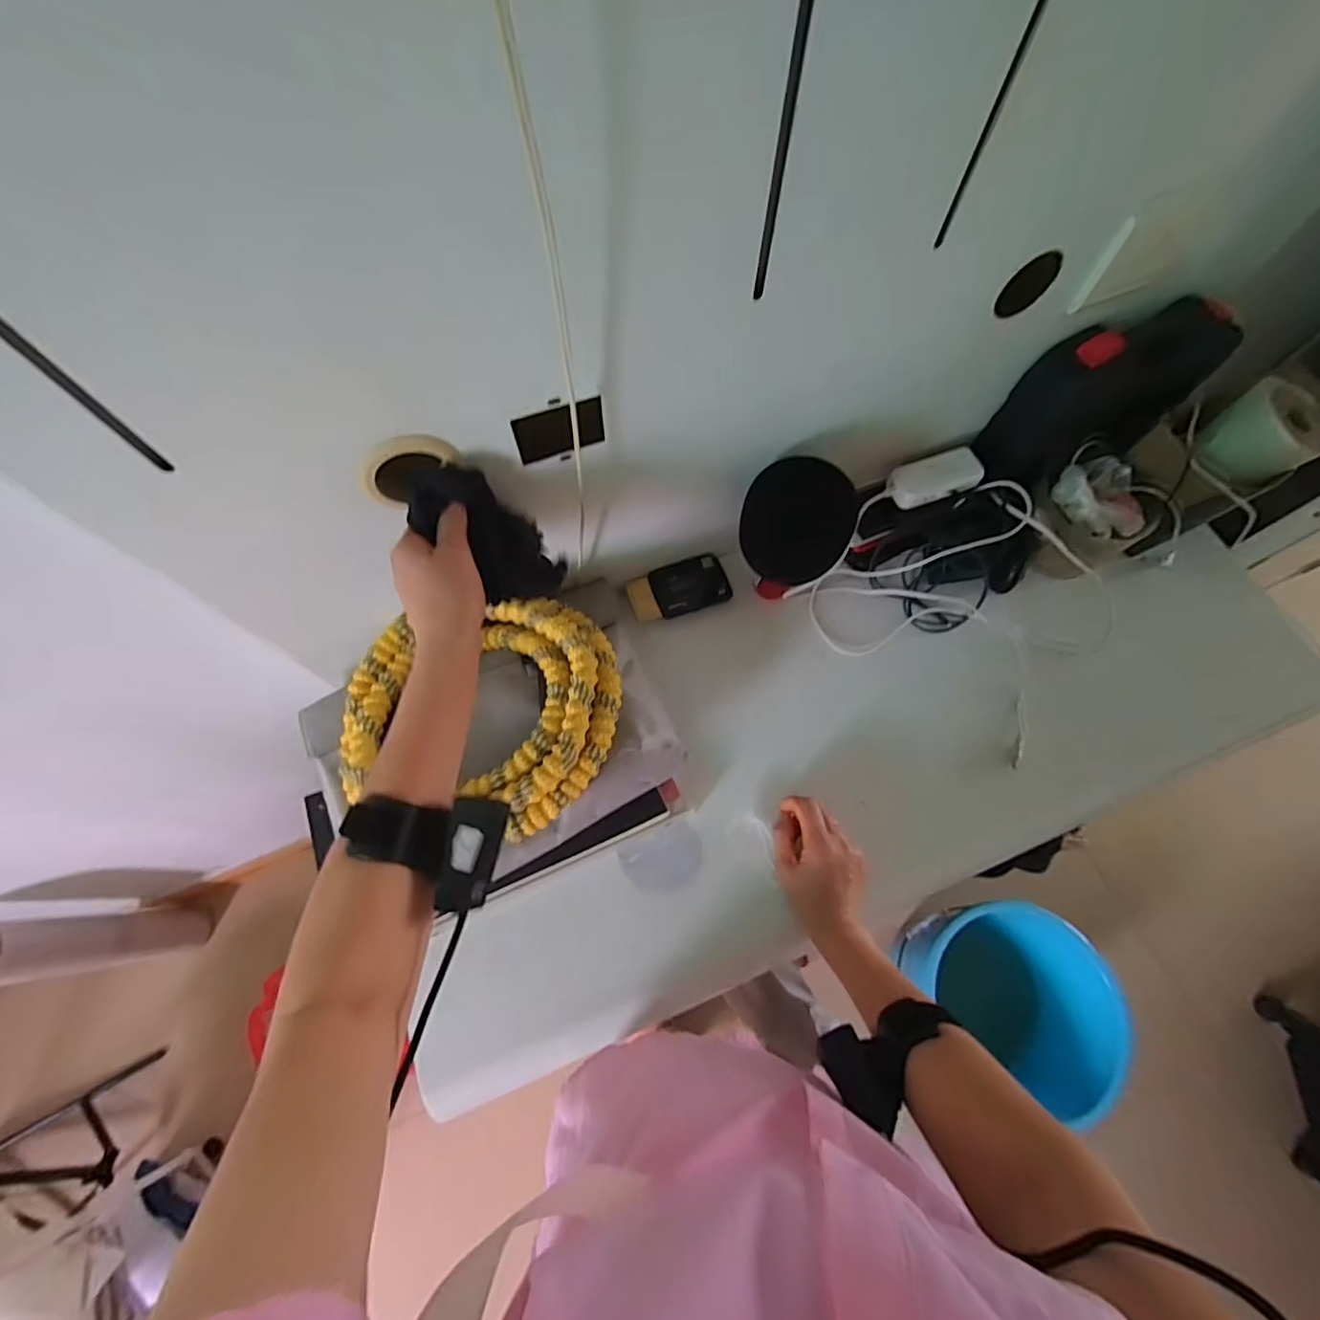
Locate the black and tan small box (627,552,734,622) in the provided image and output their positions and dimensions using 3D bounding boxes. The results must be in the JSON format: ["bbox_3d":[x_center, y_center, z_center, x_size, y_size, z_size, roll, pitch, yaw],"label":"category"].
[{"bbox_3d":[0.024,-0.085,0.694,0.118,0.020,0.064,-21,70,-9],"label":"black and tan small box"}]

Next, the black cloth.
[{"bbox_3d":[-0.134,-0.100,0.461,0.045,0.129,0.077,6,59,50],"label":"black cloth"}]

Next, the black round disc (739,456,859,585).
[{"bbox_3d":[0.140,-0.138,0.587,0.111,0.126,0.006,5,31,9],"label":"black round disc"}]

